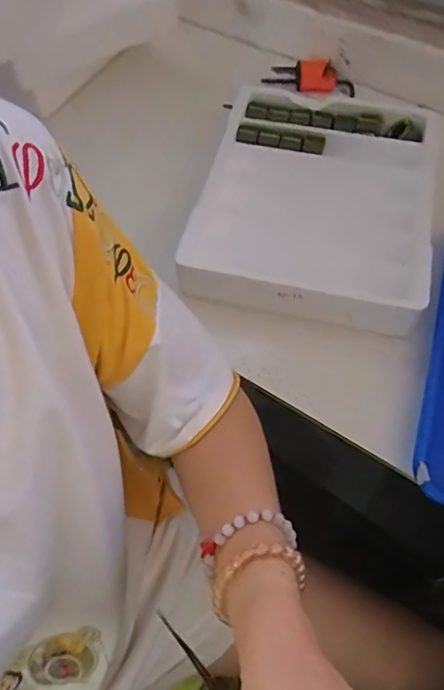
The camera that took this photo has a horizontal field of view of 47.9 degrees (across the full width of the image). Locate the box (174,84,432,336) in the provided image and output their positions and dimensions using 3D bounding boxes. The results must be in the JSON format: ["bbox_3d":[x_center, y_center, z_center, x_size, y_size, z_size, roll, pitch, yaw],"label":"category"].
[{"bbox_3d":[0.107,-0.182,0.589,0.262,0.045,0.344,10,60,7],"label":"box"}]

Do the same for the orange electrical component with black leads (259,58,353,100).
[{"bbox_3d":[0.129,-0.390,0.731,0.129,0.028,0.052,12,60,8],"label":"orange electrical component with black leads"}]

